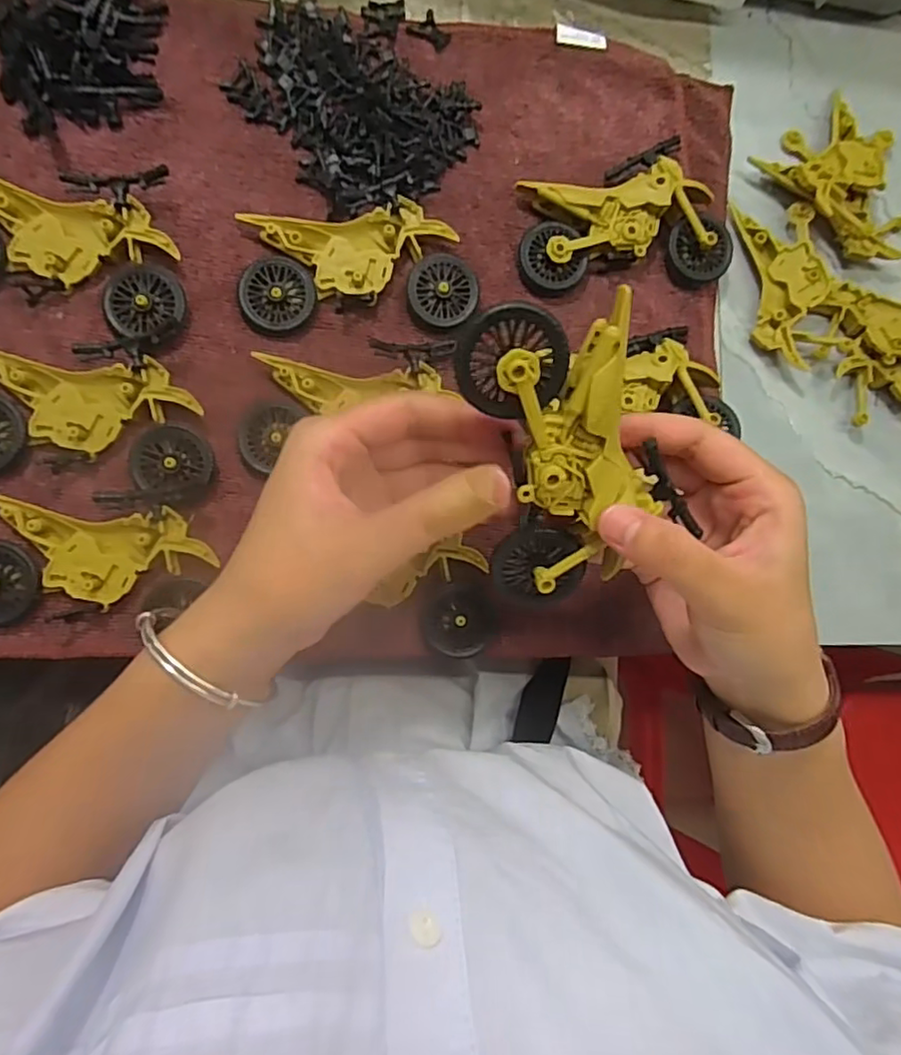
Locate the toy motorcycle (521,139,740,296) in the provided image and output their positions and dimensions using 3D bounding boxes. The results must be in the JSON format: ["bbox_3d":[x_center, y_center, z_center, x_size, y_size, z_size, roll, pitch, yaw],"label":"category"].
[{"bbox_3d":[0.094,-0.167,0.331,0.115,0.022,0.070,-8,88,-9],"label":"toy motorcycle"}]

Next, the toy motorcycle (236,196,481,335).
[{"bbox_3d":[-0.046,-0.131,0.312,0.115,0.009,0.061,-3,87,-9],"label":"toy motorcycle"}]

